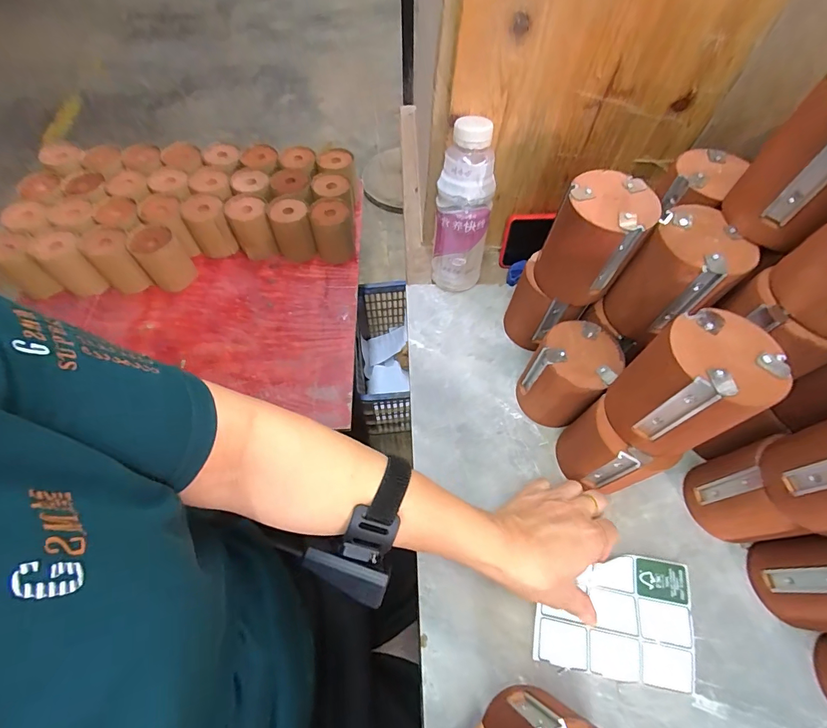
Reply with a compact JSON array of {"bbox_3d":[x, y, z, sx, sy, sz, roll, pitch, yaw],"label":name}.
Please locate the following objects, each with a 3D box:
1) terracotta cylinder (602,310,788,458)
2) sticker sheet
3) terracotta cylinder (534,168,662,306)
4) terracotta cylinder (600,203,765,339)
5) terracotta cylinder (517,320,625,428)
[{"bbox_3d":[0.212,0.019,0.309,0.077,0.096,0.080,-33,67,-17],"label":"terracotta cylinder"},{"bbox_3d":[0.181,0.227,0.364,0.136,0.006,0.098,8,63,5],"label":"sticker sheet"},{"bbox_3d":[0.169,-0.117,0.381,0.072,0.097,0.077,28,65,14],"label":"terracotta cylinder"},{"bbox_3d":[0.235,-0.074,0.363,0.075,0.101,0.077,0,62,-1],"label":"terracotta cylinder"},{"bbox_3d":[0.160,0.015,0.427,0.074,0.102,0.083,41,67,19],"label":"terracotta cylinder"}]

